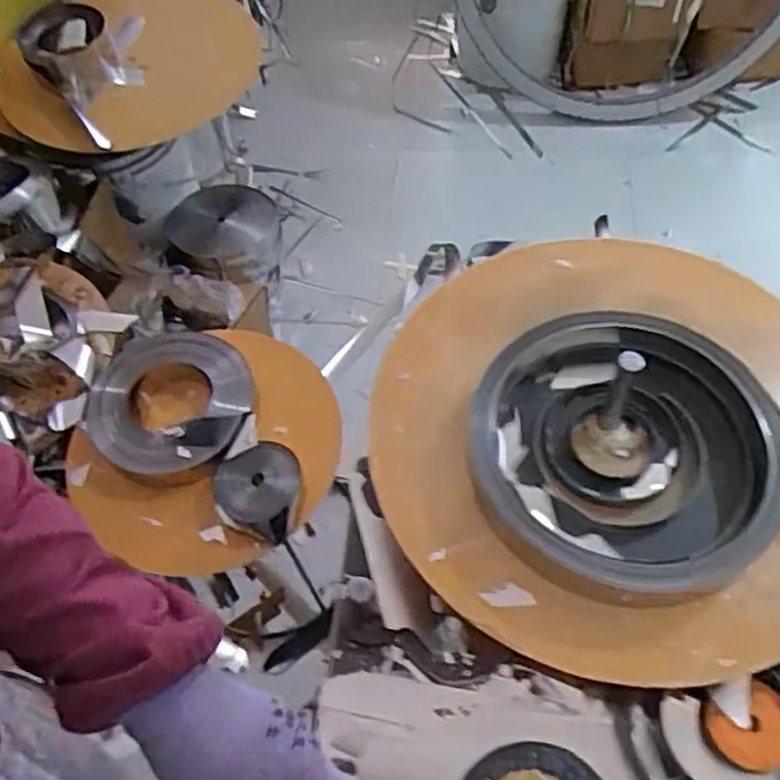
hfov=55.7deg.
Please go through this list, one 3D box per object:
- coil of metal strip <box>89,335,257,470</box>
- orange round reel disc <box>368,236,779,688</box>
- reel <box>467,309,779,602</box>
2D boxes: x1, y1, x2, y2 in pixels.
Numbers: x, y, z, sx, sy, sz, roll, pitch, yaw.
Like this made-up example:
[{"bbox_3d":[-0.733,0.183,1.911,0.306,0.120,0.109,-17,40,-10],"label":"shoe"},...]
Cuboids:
[{"bbox_3d":[-0.306,0.015,1.050,0.207,0.120,0.235,-13,58,-4],"label":"coil of metal strip"},{"bbox_3d":[0.187,0.020,0.588,0.374,0.055,0.392,-2,57,3],"label":"orange round reel disc"},{"bbox_3d":[0.178,0.046,0.563,0.221,0.047,0.218,-2,58,3],"label":"reel"}]

